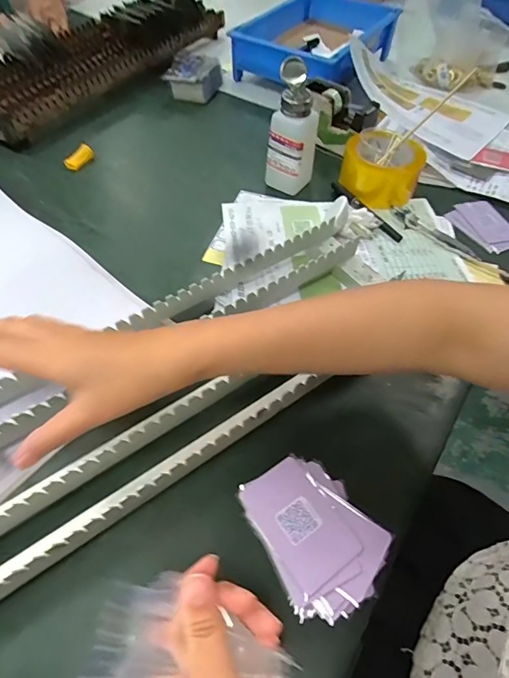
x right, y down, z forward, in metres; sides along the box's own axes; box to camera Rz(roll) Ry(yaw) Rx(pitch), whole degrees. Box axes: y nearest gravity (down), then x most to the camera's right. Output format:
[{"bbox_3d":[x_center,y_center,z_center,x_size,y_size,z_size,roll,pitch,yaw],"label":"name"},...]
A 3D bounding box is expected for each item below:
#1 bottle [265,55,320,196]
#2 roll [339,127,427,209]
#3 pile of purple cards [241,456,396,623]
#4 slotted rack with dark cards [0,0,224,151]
[{"bbox_3d":[0.052,-0.275,0.561,0.064,0.148,0.056,31,58,18],"label":"bottle"},{"bbox_3d":[0.179,-0.239,0.596,0.093,0.080,0.093,-2,52,3],"label":"roll"},{"bbox_3d":[0.046,0.150,0.326,0.083,0.038,0.108,-29,60,-21],"label":"pile of purple cards"},{"bbox_3d":[-0.299,-0.537,0.765,0.207,0.084,0.544,29,57,16],"label":"slotted rack with dark cards"}]

